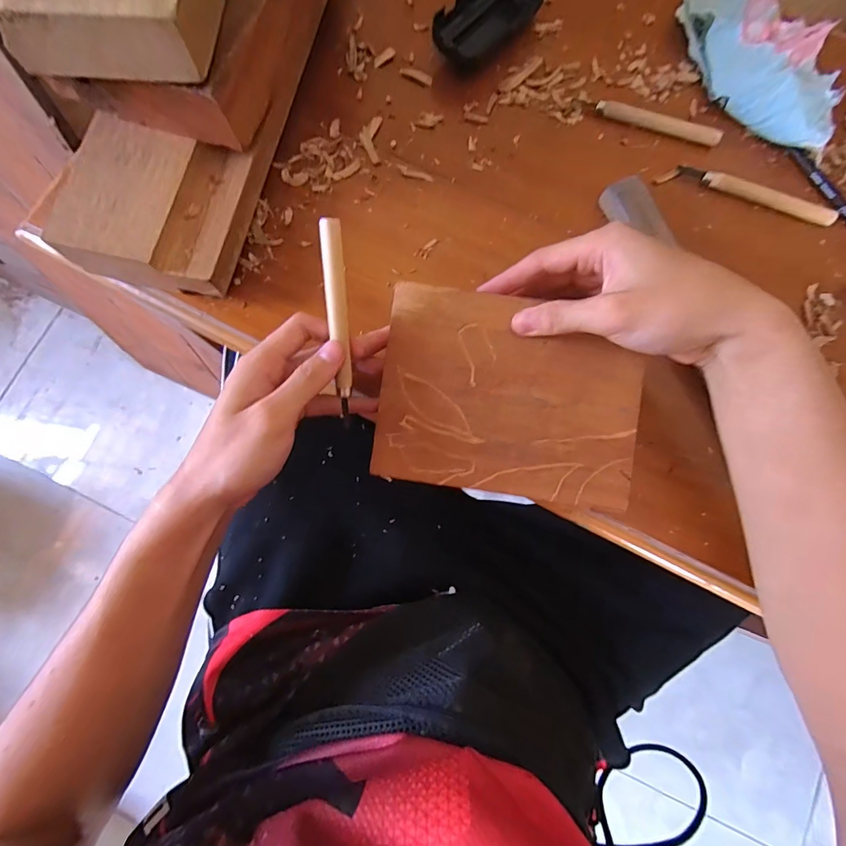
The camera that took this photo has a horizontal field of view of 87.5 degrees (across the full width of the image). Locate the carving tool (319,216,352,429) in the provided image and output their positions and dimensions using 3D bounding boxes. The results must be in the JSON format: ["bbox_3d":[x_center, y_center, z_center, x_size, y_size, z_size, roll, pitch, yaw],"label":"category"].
[{"bbox_3d":[-0.052,-0.058,0.274,0.013,0.007,0.125,-1,110,0],"label":"carving tool"}]

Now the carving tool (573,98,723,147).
[{"bbox_3d":[0.191,-0.258,0.376,0.121,0.010,0.012,19,79,4],"label":"carving tool"}]

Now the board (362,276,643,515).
[{"bbox_3d":[0.057,-0.017,0.293,0.168,0.004,0.127,8,93,2],"label":"board"}]

